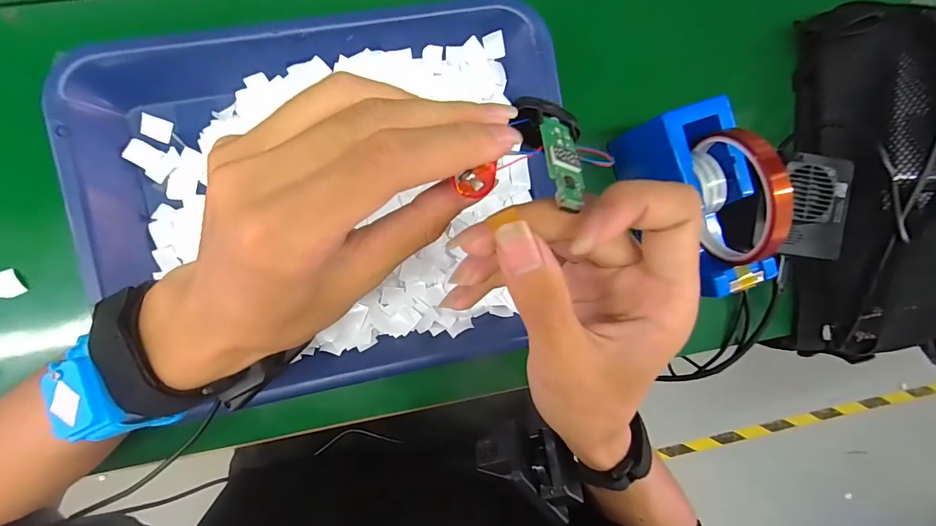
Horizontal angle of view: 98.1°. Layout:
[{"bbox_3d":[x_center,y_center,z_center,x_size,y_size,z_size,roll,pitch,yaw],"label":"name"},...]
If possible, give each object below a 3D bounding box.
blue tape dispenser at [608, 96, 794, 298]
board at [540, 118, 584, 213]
[{"bbox_3d":[0.161,-0.043,0.280,0.052,0.110,0.125,-19,96,-6],"label":"blue tape dispenser"},{"bbox_3d":[0.035,-0.039,0.152,0.014,0.006,0.042,0,60,-6],"label":"board"}]

